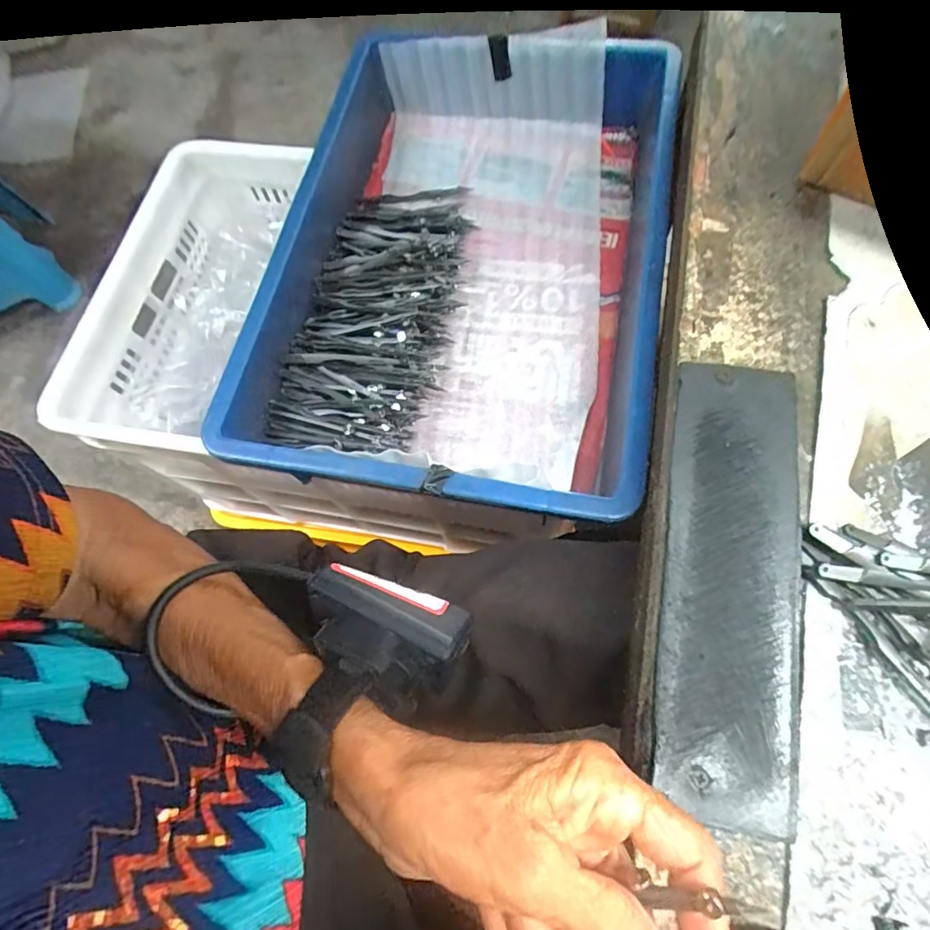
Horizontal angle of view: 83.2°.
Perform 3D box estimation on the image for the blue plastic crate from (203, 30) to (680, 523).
[{"bbox_3d":[0.002,-0.168,0.419,0.279,0.088,0.410,9,71,8],"label":"blue plastic crate"}]

